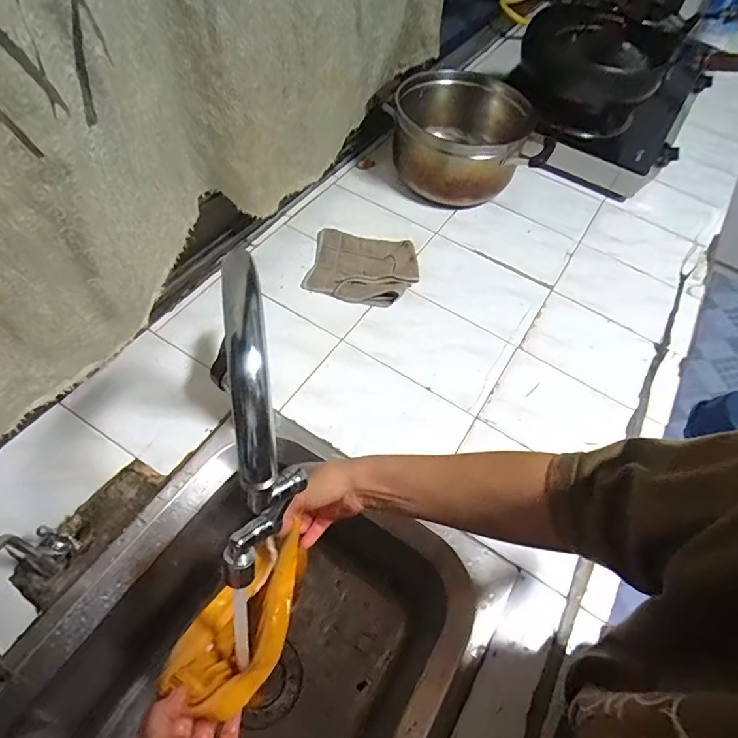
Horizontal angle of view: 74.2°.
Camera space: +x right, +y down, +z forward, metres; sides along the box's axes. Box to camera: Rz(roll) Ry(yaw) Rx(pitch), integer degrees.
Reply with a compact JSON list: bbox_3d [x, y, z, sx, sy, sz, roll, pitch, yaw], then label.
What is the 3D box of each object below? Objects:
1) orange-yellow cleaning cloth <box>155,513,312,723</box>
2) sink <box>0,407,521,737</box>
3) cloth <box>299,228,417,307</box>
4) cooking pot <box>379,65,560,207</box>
[{"bbox_3d":[-0.114,0.237,0.469,0.083,0.061,0.167,27,40,11],"label":"orange-yellow cleaning cloth"},{"bbox_3d":[-0.133,0.350,0.563,0.387,0.245,0.489,30,58,13],"label":"sink"},{"bbox_3d":[-0.010,-0.164,0.786,0.168,0.023,0.137,14,56,2],"label":"cloth"},{"bbox_3d":[0.175,-0.418,0.894,0.271,0.142,0.231,16,56,4],"label":"cooking pot"}]

